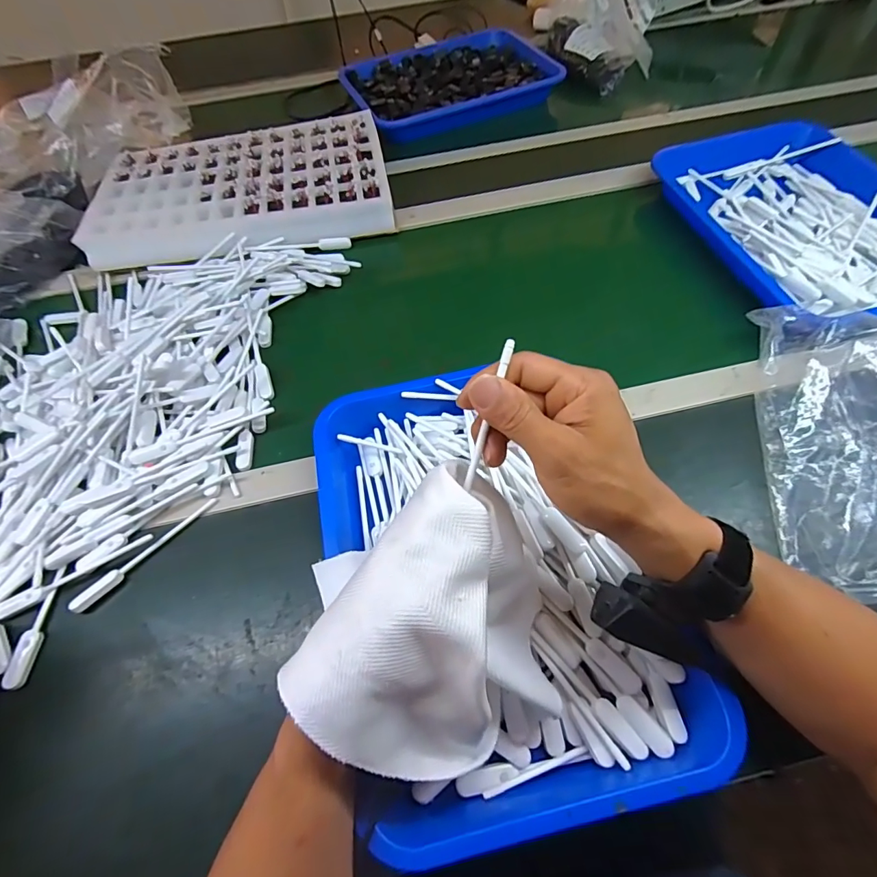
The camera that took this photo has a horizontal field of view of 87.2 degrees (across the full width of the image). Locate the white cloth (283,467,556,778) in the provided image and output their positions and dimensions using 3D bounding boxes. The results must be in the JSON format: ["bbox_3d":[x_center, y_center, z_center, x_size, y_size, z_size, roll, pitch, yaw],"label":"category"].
[{"bbox_3d":[-0.002,0.123,0.287,0.166,0.110,0.136,-36,65,-15],"label":"white cloth"}]

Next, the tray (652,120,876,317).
[{"bbox_3d":[0.463,-0.283,0.589,0.262,0.043,0.363,-15,59,-5],"label":"tray"}]

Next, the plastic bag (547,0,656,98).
[{"bbox_3d":[0.312,-0.786,0.853,0.194,0.149,0.252,12,61,11],"label":"plastic bag"}]

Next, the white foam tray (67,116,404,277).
[{"bbox_3d":[-0.291,-0.382,0.698,0.419,0.051,0.279,-10,59,-3],"label":"white foam tray"}]

